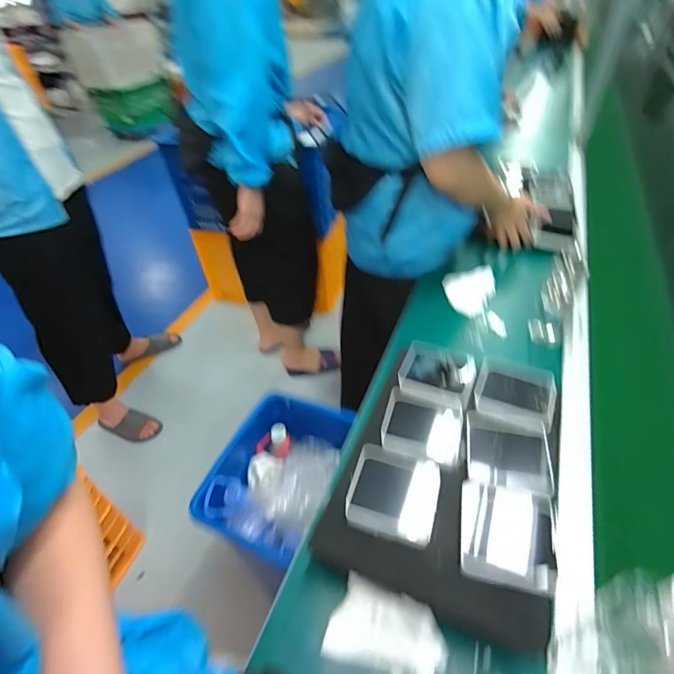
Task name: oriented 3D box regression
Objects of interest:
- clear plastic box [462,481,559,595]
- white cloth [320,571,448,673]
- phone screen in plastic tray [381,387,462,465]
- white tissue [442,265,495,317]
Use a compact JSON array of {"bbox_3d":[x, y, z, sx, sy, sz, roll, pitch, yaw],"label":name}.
[{"bbox_3d":[0.189,0.219,0.454,0.096,0.017,0.103,8,46,11],"label":"clear plastic box"},{"bbox_3d":[0.054,0.322,0.444,0.123,0.014,0.077,14,47,17],"label":"white cloth"},{"bbox_3d":[0.115,0.116,0.552,0.100,0.016,0.101,8,46,12],"label":"phone screen in plastic tray"},{"bbox_3d":[0.274,-0.099,0.855,0.100,0.062,0.087,8,46,11],"label":"white tissue"}]

